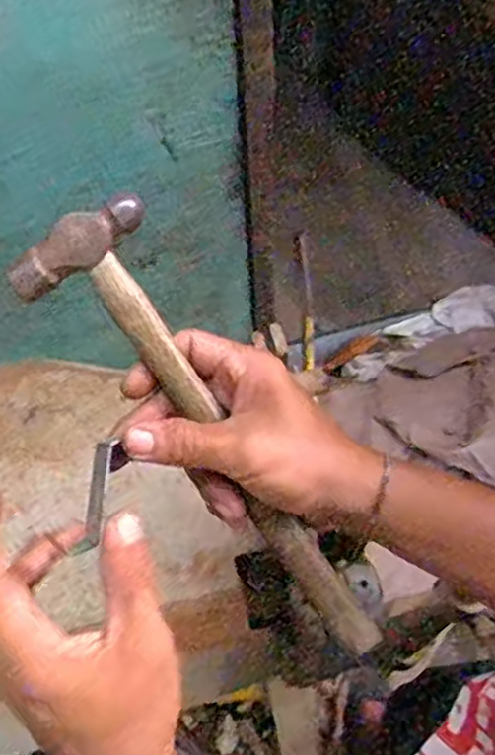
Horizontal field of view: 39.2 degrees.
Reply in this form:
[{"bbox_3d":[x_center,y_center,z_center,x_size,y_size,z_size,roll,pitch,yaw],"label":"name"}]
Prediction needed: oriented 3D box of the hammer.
[{"bbox_3d":[-0.016,0.035,0.375,0.070,0.019,0.279,-37,96,-15],"label":"hammer"}]

